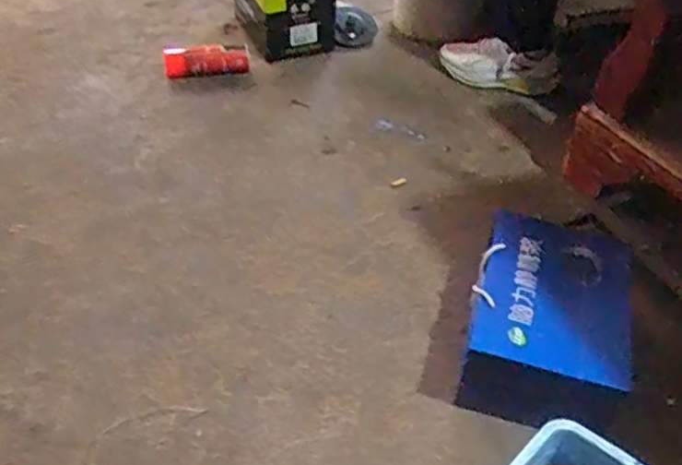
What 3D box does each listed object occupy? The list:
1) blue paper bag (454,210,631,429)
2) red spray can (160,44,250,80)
[{"bbox_3d":[0.323,0.126,1.062,0.237,0.145,0.324,15,46,11],"label":"blue paper bag"},{"bbox_3d":[-0.343,-0.441,1.731,0.210,0.064,0.079,-10,46,-10],"label":"red spray can"}]

